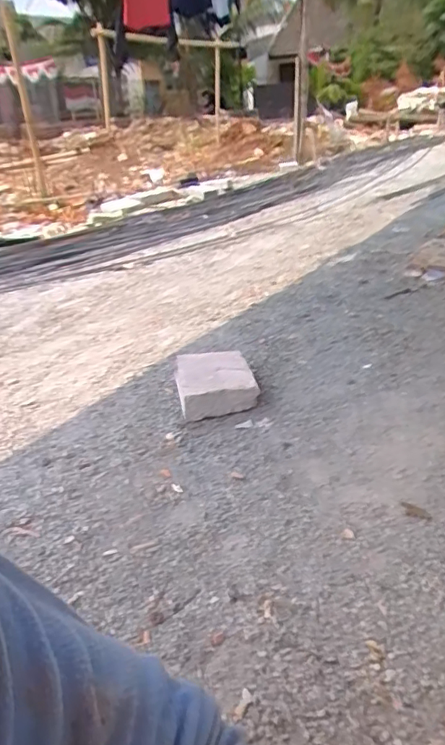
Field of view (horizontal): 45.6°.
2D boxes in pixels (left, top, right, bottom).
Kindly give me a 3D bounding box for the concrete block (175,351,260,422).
[{"bbox_3d":[-0.023,0.027,1.414,0.196,0.087,0.260,-7,27,-8],"label":"concrete block"}]

